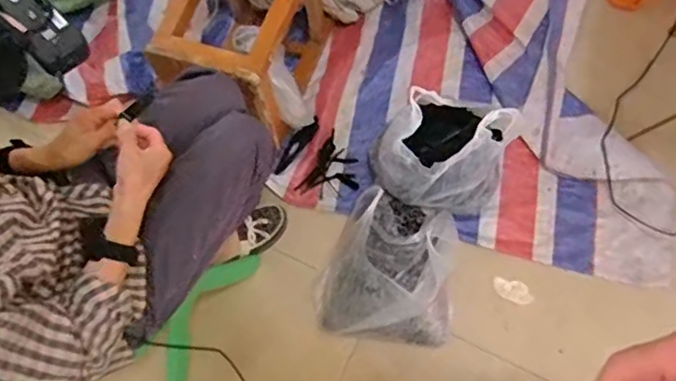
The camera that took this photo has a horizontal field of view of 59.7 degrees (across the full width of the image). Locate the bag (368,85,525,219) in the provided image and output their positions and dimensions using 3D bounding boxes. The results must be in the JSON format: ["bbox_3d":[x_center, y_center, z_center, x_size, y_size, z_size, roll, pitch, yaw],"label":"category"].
[{"bbox_3d":[0.218,-0.068,1.198,0.289,0.238,0.192,-1,69,3],"label":"bag"}]

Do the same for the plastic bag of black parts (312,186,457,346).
[{"bbox_3d":[0.099,0.149,1.178,0.262,0.142,0.287,6,69,6],"label":"plastic bag of black parts"}]

